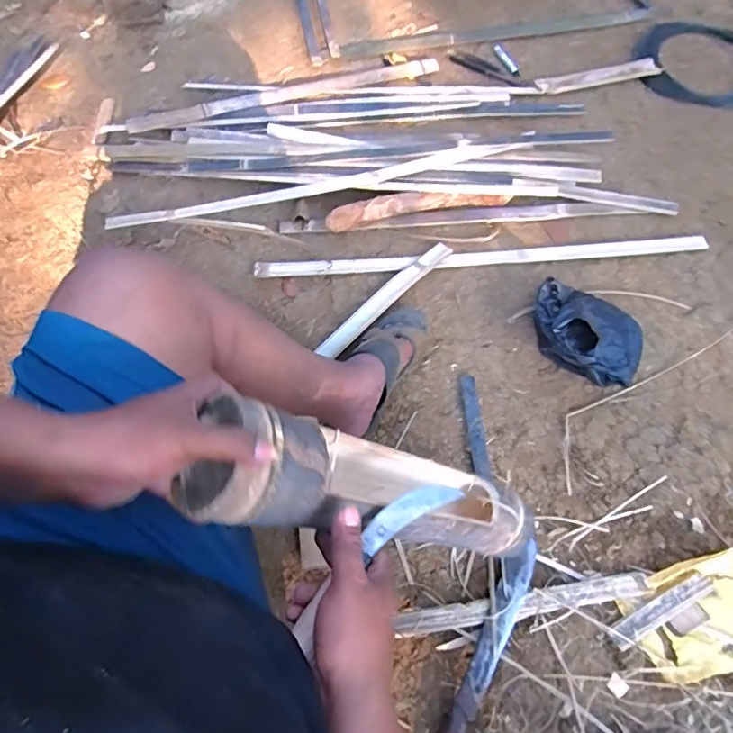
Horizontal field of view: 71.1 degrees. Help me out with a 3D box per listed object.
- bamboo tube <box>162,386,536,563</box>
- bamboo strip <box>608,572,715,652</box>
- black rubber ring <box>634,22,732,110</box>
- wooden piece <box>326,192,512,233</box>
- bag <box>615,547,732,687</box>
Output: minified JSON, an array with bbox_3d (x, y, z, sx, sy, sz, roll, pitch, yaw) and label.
[{"bbox_3d":[0.026,0.129,0.521,0.100,0.426,0.095,-27,57,28],"label":"bamboo tube"},{"bbox_3d":[0.407,0.335,0.705,0.165,0.012,0.030,-25,64,-13],"label":"bamboo strip"},{"bbox_3d":[0.871,-0.780,1.312,0.343,0.023,0.346,0,61,0],"label":"black rubber ring"},{"bbox_3d":[0.106,-0.328,1.055,0.385,0.050,0.046,-13,62,-6],"label":"wooden piece"},{"bbox_3d":[0.461,0.343,0.703,0.189,0.033,0.137,-20,63,-10],"label":"bag"}]

